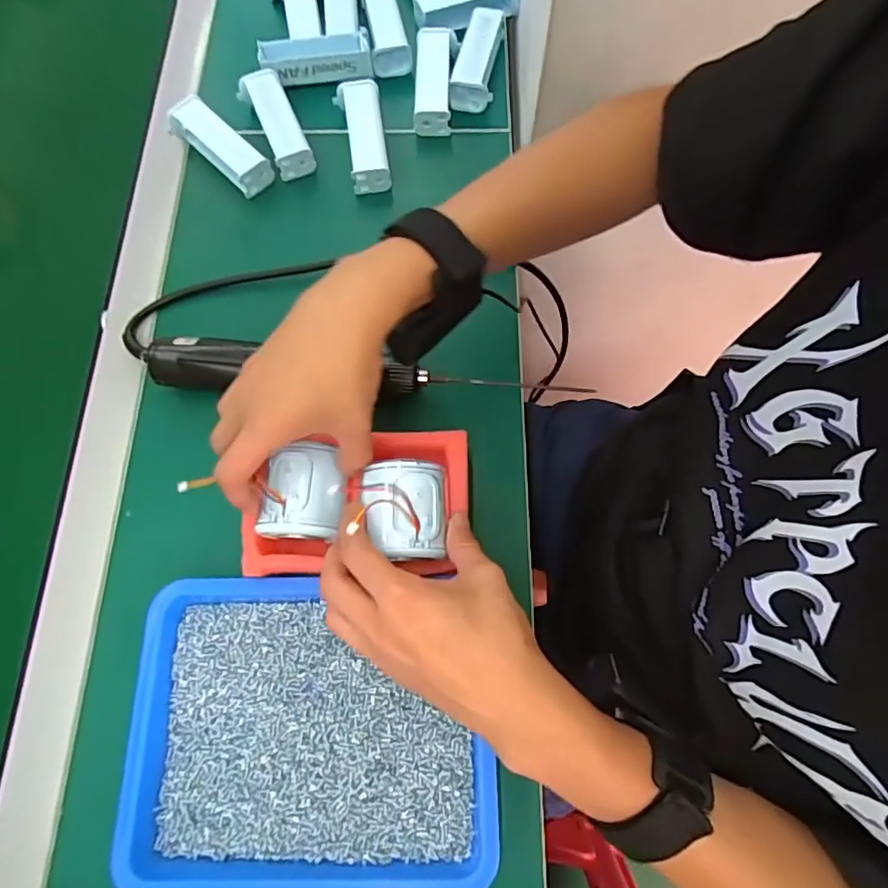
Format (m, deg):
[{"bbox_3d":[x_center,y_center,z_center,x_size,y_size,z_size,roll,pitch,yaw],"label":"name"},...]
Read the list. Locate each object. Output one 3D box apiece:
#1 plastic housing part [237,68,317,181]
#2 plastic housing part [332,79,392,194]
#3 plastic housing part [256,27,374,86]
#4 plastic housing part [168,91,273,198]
[{"bbox_3d":[-0.150,-0.288,0.495,0.037,0.032,0.104,-23,72,-6],"label":"plastic housing part"},{"bbox_3d":[-0.072,-0.274,0.492,0.038,0.028,0.107,-8,71,-1],"label":"plastic housing part"},{"bbox_3d":[-0.117,-0.355,0.510,0.100,0.036,0.029,-7,71,-1],"label":"plastic housing part"},{"bbox_3d":[-0.196,-0.264,0.486,0.103,0.031,0.035,41,77,14],"label":"plastic housing part"}]

